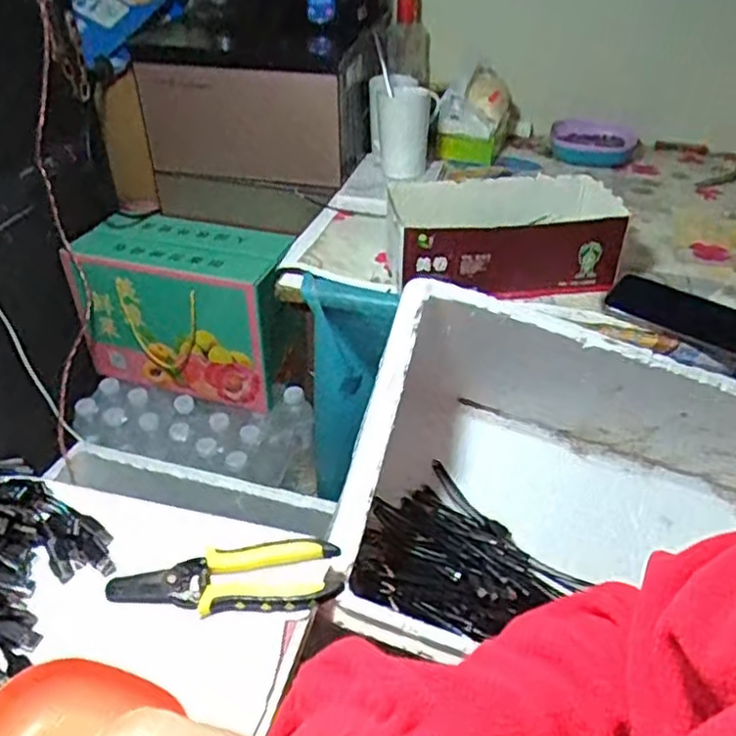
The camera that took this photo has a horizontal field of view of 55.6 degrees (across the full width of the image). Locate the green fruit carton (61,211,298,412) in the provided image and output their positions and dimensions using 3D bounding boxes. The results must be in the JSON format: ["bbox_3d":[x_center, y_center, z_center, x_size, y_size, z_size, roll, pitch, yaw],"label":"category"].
[{"bbox_3d":[-0.282,-0.093,1.123,0.321,0.243,0.142,10,38,12],"label":"green fruit carton"}]

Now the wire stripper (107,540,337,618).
[{"bbox_3d":[-0.107,0.159,0.520,0.167,0.018,0.055,-3,38,-4],"label":"wire stripper"}]

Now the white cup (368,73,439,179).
[{"bbox_3d":[0.053,-0.361,1.040,0.101,0.127,0.101,2,37,2],"label":"white cup"}]

